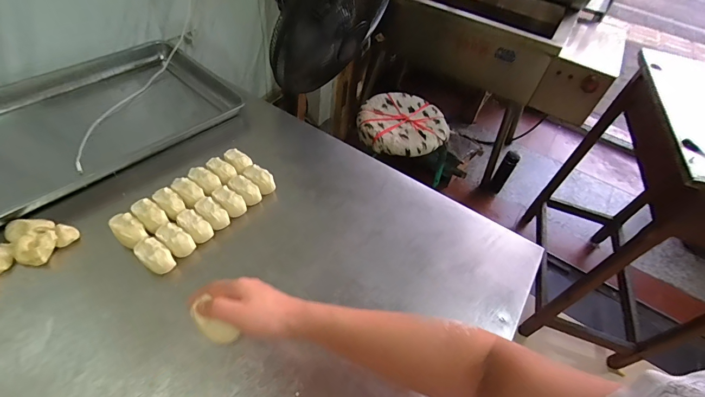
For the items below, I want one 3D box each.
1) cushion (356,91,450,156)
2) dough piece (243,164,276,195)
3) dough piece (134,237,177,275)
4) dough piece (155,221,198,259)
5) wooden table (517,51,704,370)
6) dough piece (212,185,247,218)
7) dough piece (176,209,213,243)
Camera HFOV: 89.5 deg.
[{"bbox_3d":[0.176,-0.273,1.278,0.308,0.054,0.289,4,49,-5],"label":"cushion"},{"bbox_3d":[-0.207,-0.036,0.802,0.081,0.061,0.049,32,54,20],"label":"dough piece"},{"bbox_3d":[-0.347,0.105,0.630,0.067,0.045,0.042,35,55,22],"label":"dough piece"},{"bbox_3d":[-0.325,0.082,0.660,0.075,0.048,0.041,34,55,22],"label":"dough piece"},{"bbox_3d":[0.860,0.068,1.058,0.422,0.752,0.586,20,49,9],"label":"wooden table"},{"bbox_3d":[-0.253,0.014,0.734,0.072,0.057,0.043,29,53,18],"label":"dough piece"},{"bbox_3d":[-0.302,0.060,0.687,0.076,0.049,0.040,32,54,20],"label":"dough piece"}]

